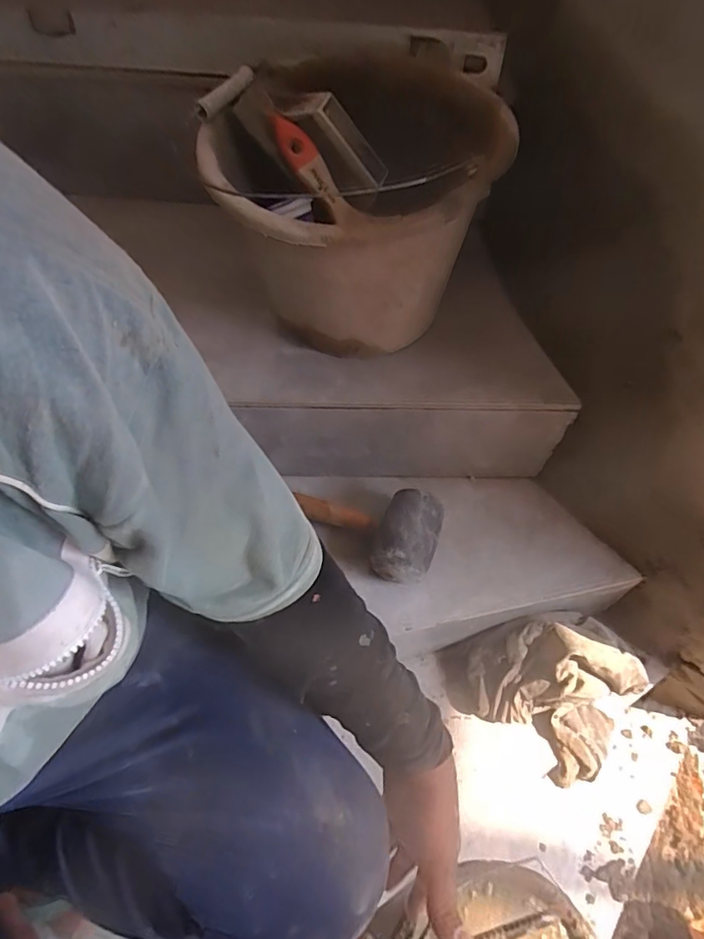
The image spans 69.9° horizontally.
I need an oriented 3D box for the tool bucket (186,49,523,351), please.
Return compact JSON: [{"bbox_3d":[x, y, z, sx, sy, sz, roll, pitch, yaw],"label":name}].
[{"bbox_3d":[0.011,-0.263,0.538,0.256,0.201,0.315,18,62,11],"label":"tool bucket"}]

